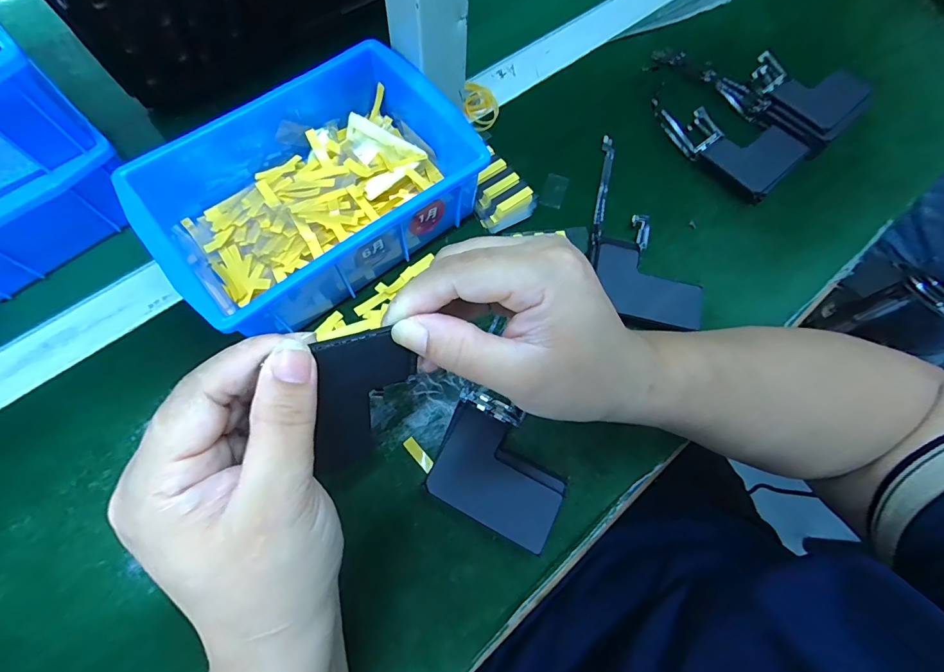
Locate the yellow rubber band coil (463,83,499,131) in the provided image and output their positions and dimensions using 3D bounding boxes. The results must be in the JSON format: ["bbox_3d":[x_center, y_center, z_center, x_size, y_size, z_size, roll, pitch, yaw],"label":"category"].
[{"bbox_3d":[0.008,-0.200,0.367,0.029,0.010,0.044,1,69,-2],"label":"yellow rubber band coil"}]

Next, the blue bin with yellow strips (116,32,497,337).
[{"bbox_3d":[-0.109,-0.100,0.292,0.201,0.067,0.146,-39,76,-16],"label":"blue bin with yellow strips"}]

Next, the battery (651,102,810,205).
[{"bbox_3d":[0.219,-0.174,0.359,0.080,0.016,0.115,-40,76,-16],"label":"battery"}]

